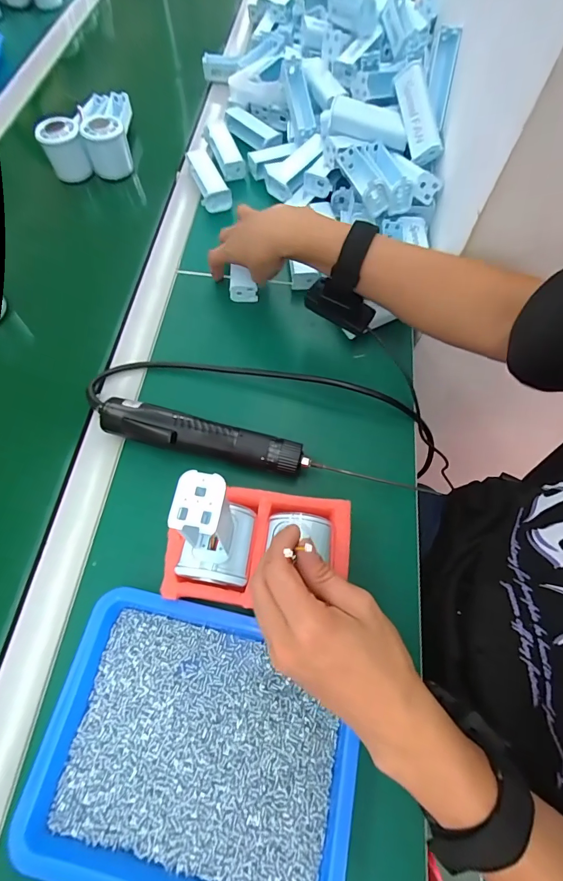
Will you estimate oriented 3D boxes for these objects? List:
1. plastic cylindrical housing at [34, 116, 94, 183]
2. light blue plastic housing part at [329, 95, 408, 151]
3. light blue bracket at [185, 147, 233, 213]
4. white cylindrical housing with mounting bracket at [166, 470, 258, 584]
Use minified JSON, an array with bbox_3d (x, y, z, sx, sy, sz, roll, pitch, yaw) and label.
[{"bbox_3d":[-0.310,-0.416,0.577,0.057,0.065,0.049,-19,67,-9],"label":"plastic cylindrical housing"},{"bbox_3d":[0.109,-0.394,0.492,0.095,0.033,0.032,10,65,4],"label":"light blue plastic housing part"},{"bbox_3d":[-0.106,-0.373,0.566,0.039,0.024,0.105,-20,67,-10],"label":"light blue bracket"},{"bbox_3d":[-0.046,0.061,0.269,0.045,0.125,0.059,7,65,3],"label":"white cylindrical housing with mounting bracket"}]

